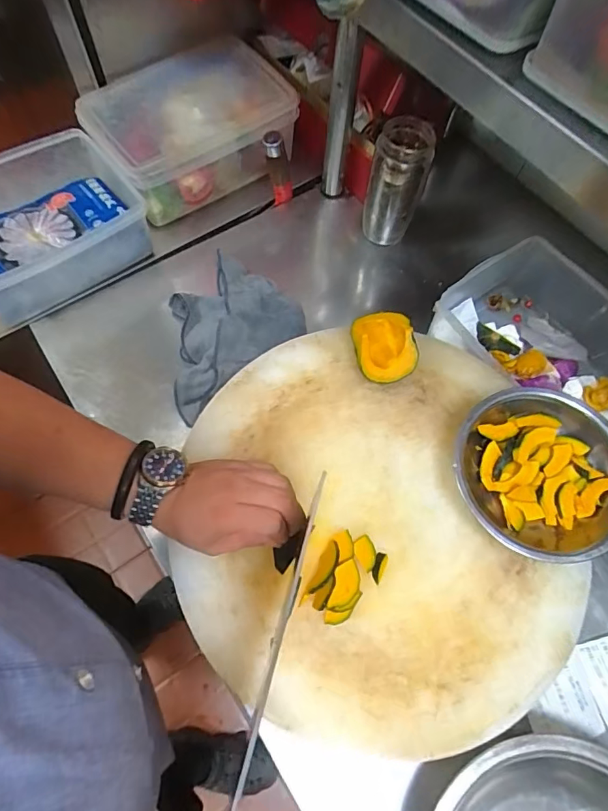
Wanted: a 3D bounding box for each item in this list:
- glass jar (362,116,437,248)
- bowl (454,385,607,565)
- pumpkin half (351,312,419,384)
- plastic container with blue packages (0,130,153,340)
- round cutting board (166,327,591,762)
[{"bbox_3d":[0.130,-0.313,0.660,0.076,0.171,0.076,1,65,-3],"label":"glass jar"},{"bbox_3d":[0.230,0.067,0.458,0.155,0.064,0.160,1,65,-3],"label":"bowl"},{"bbox_3d":[0.085,-0.062,0.497,0.060,0.052,0.070,-13,66,-9],"label":"pumpkin half"},{"bbox_3d":[-0.364,-0.230,0.617,0.289,0.100,0.204,-26,69,-15],"label":"plastic container with blue packages"},{"bbox_3d":[0.060,0.106,0.450,0.350,0.036,0.380,1,65,-3],"label":"round cutting board"}]

